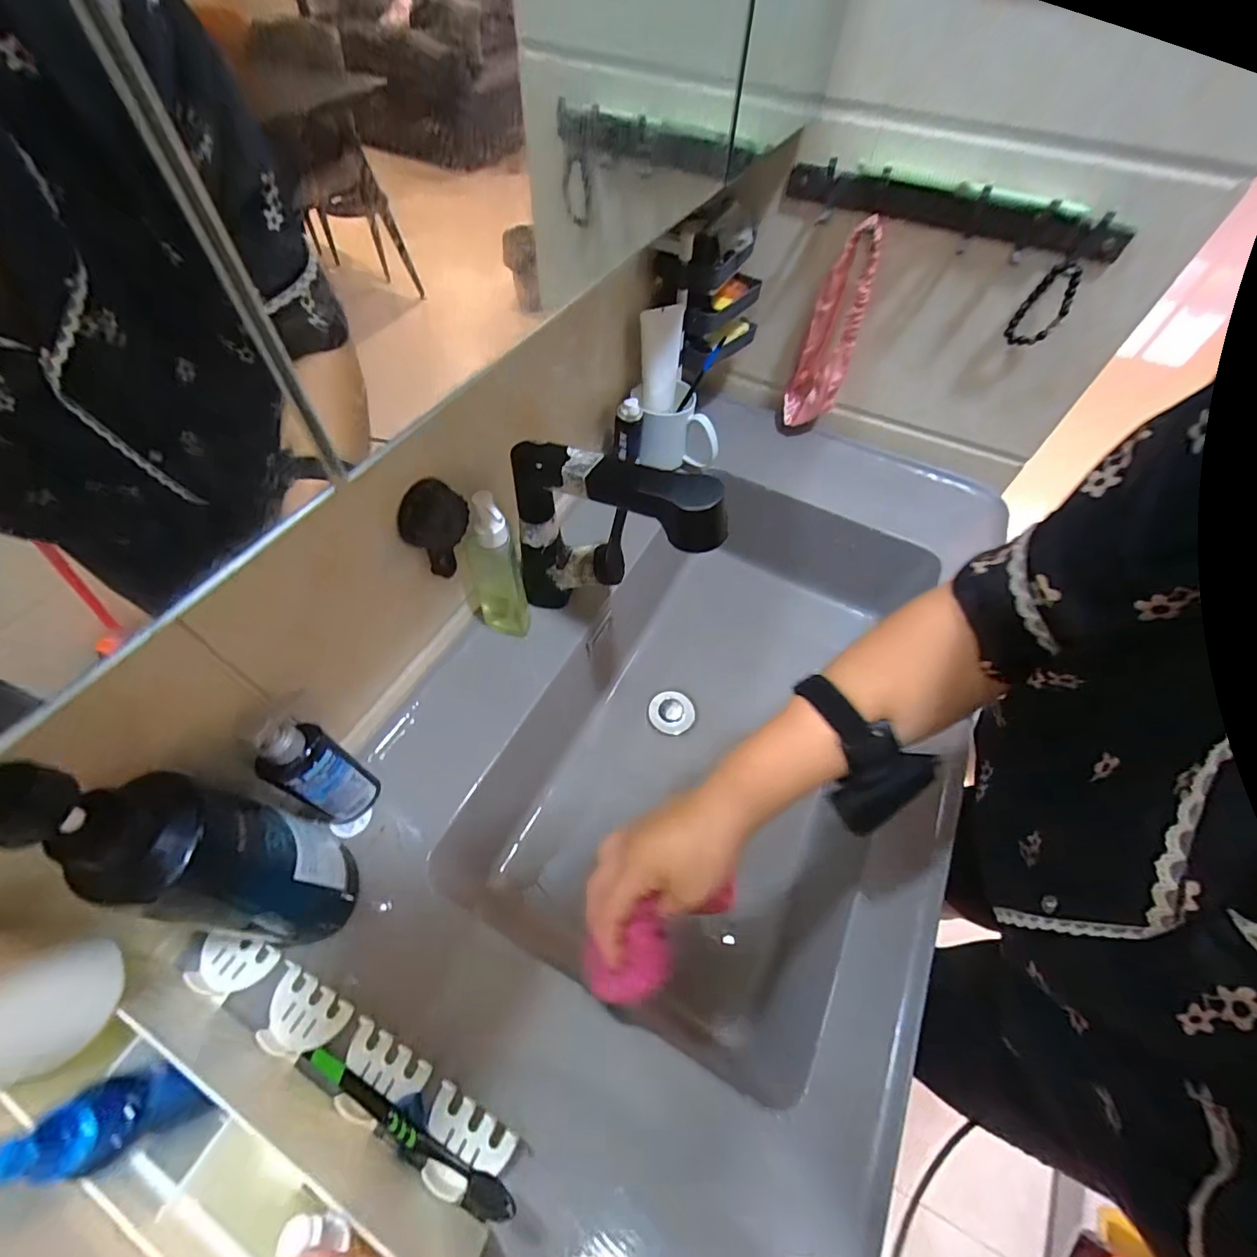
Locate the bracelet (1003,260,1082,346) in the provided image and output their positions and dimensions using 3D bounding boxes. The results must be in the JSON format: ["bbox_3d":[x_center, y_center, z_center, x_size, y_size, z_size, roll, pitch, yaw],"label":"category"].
[{"bbox_3d":[0.431,-0.333,0.545,0.043,0.081,0.017,32,60,17],"label":"bracelet"}]

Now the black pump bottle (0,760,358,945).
[{"bbox_3d":[-0.234,0.130,0.306,0.061,0.257,0.076,18,57,9],"label":"black pump bottle"}]

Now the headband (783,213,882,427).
[{"bbox_3d":[0.250,-0.358,0.651,0.062,0.227,0.044,12,57,5],"label":"headband"}]

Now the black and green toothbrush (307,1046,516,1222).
[{"bbox_3d":[-0.140,0.314,0.329,0.164,0.024,0.019,16,56,22],"label":"black and green toothbrush"}]

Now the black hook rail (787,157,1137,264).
[{"bbox_3d":[0.314,-0.408,0.514,0.313,0.041,0.036,21,58,11],"label":"black hook rail"}]

